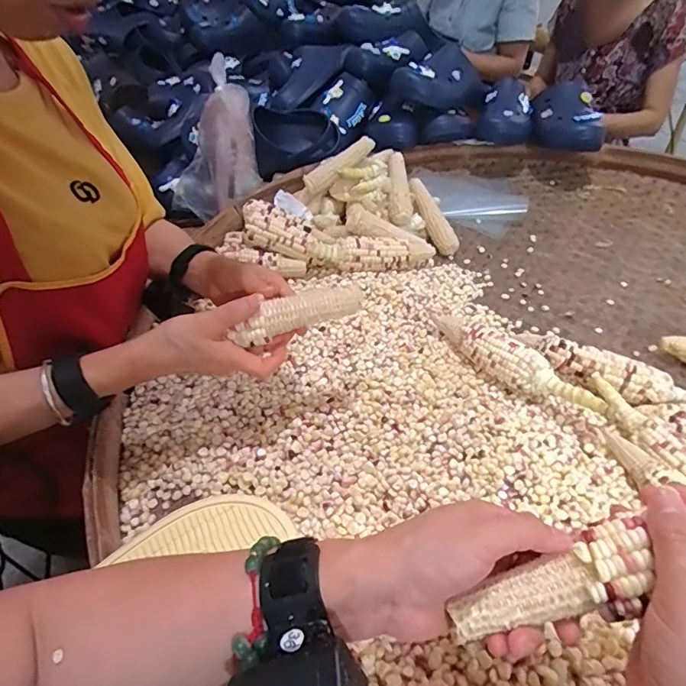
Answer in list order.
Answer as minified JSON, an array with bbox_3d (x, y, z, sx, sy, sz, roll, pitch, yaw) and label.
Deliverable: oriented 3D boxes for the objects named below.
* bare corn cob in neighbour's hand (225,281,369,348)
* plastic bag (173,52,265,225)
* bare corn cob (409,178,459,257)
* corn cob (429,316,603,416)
[{"bbox_3d":[-0.042,-0.029,0.457,0.123,0.033,0.030,-20,46,-5],"label":"bare corn cob in neighbour's hand"},{"bbox_3d":[-0.212,-0.332,0.844,0.138,0.282,0.080,40,48,-2],"label":"plastic bag"},{"bbox_3d":[0.159,-0.229,0.853,0.039,0.027,0.157,-15,70,-19],"label":"bare corn cob"},{"bbox_3d":[0.196,0.022,0.572,0.047,0.051,0.230,-31,53,-32],"label":"corn cob"}]

